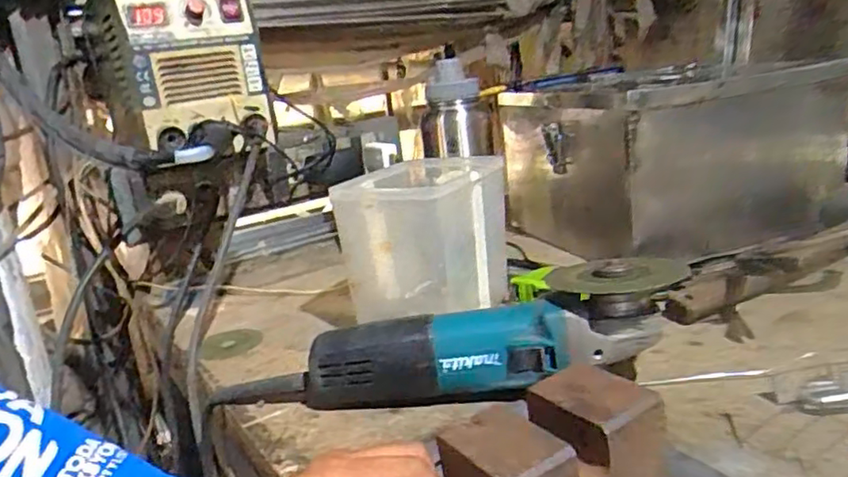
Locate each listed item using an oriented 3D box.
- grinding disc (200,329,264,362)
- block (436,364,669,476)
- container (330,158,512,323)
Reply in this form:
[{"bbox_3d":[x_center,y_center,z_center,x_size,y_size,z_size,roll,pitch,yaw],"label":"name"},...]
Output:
[{"bbox_3d":[-0.199,0.109,0.647,0.060,0.007,0.071,-1,18,3],"label":"grinding disc"},{"bbox_3d":[0.068,0.124,0.331,0.117,0.067,0.064,-15,16,-27],"label":"block"},{"bbox_3d":[0.005,-0.004,0.629,0.147,0.125,0.155,-4,15,14],"label":"container"}]

